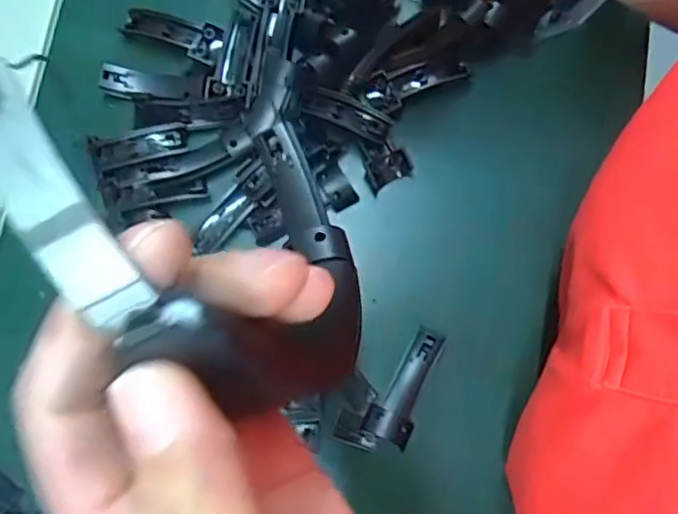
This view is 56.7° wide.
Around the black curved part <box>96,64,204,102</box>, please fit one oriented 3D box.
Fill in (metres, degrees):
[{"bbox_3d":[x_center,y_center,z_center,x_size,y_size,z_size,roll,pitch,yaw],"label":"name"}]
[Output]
[{"bbox_3d":[-0.105,-0.098,0.356,0.059,0.007,0.020,2,79,2],"label":"black curved part"}]

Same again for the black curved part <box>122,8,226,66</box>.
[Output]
[{"bbox_3d":[-0.097,-0.128,0.362,0.058,0.007,0.022,15,79,4],"label":"black curved part"}]

